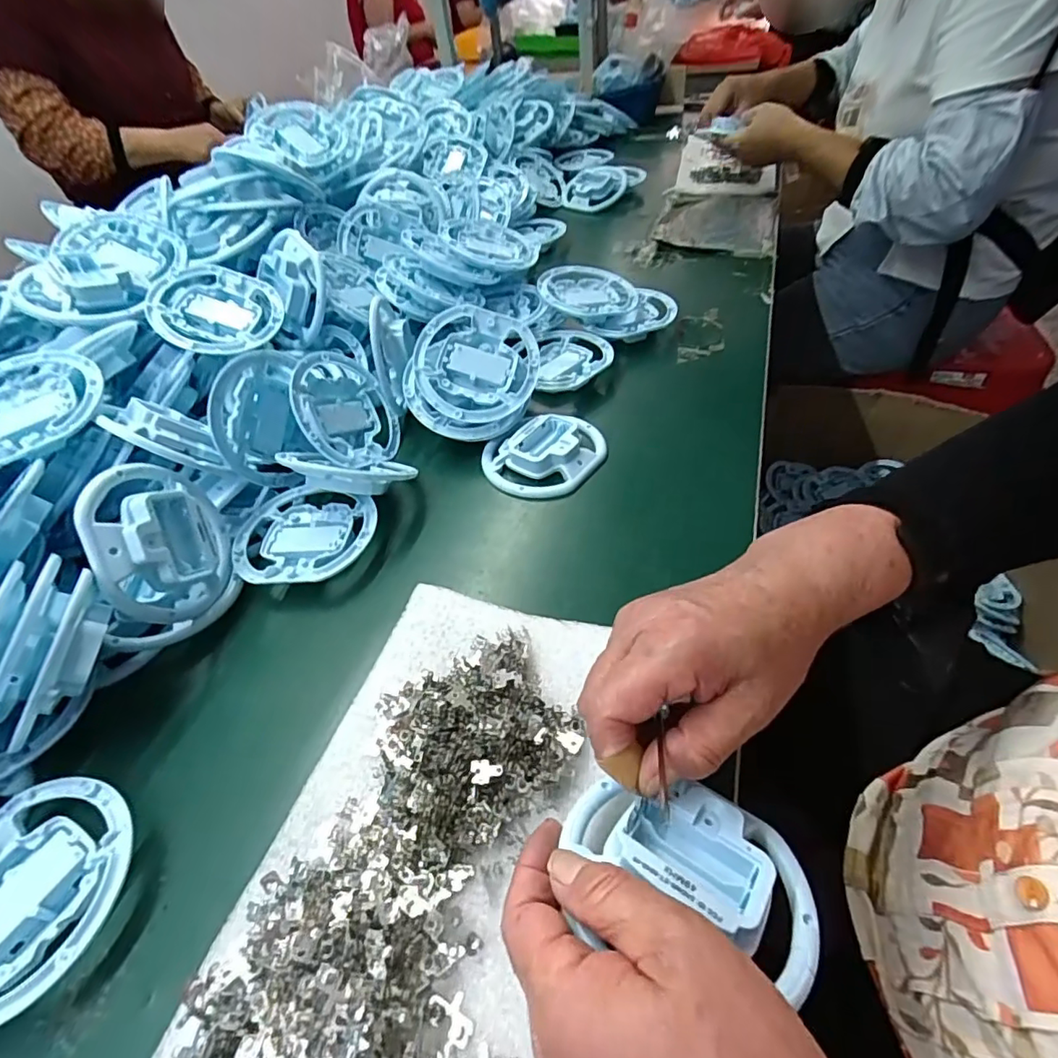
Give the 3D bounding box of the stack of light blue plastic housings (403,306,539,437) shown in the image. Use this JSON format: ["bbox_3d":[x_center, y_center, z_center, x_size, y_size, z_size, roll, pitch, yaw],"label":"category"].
[{"bbox_3d":[-0.049,-0.134,0.484,0.108,0.024,0.111,6,81,-1],"label":"stack of light blue plastic housings"}]

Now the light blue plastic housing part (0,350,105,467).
[{"bbox_3d":[-0.346,-0.081,0.381,0.099,0.030,0.099,1,47,-1],"label":"light blue plastic housing part"}]

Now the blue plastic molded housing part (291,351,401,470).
[{"bbox_3d":[-0.156,-0.100,0.476,0.014,0.097,0.097,-21,2,34],"label":"blue plastic molded housing part"}]

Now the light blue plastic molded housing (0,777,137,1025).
[{"bbox_3d":[-0.248,0.176,0.269,0.101,0.018,0.101,-4,47,4],"label":"light blue plastic molded housing"}]

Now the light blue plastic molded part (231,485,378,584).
[{"bbox_3d":[-0.168,0.001,0.420,0.101,0.021,0.094,1,47,-1],"label":"light blue plastic molded part"}]

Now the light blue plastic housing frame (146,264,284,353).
[{"bbox_3d":[-0.277,-0.193,0.493,0.102,0.018,0.096,23,54,-7],"label":"light blue plastic housing frame"}]

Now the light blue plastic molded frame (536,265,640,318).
[{"bbox_3d":[0.062,-0.255,0.602,0.102,0.010,0.087,25,56,9],"label":"light blue plastic molded frame"}]

